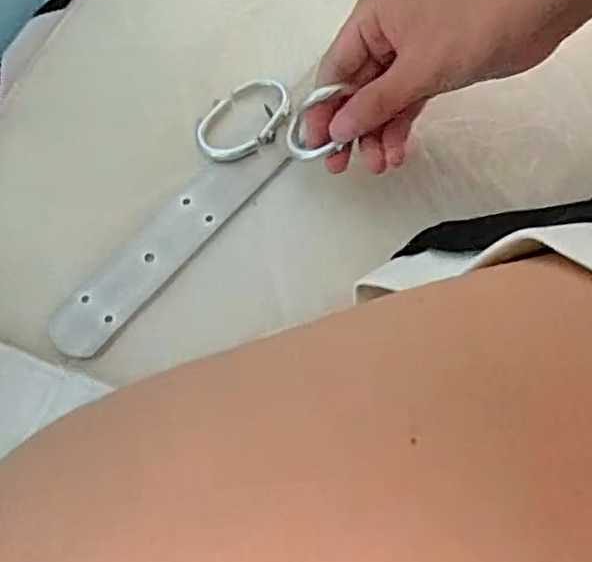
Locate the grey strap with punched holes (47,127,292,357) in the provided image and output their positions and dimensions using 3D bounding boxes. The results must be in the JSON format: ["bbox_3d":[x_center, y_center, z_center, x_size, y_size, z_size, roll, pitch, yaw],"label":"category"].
[{"bbox_3d":[-0.066,-0.026,0.330,0.033,0.004,0.162,38,71,13],"label":"grey strap with punched holes"}]

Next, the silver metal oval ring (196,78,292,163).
[{"bbox_3d":[-0.030,-0.095,0.358,0.044,0.009,0.065,24,66,14],"label":"silver metal oval ring"}]

